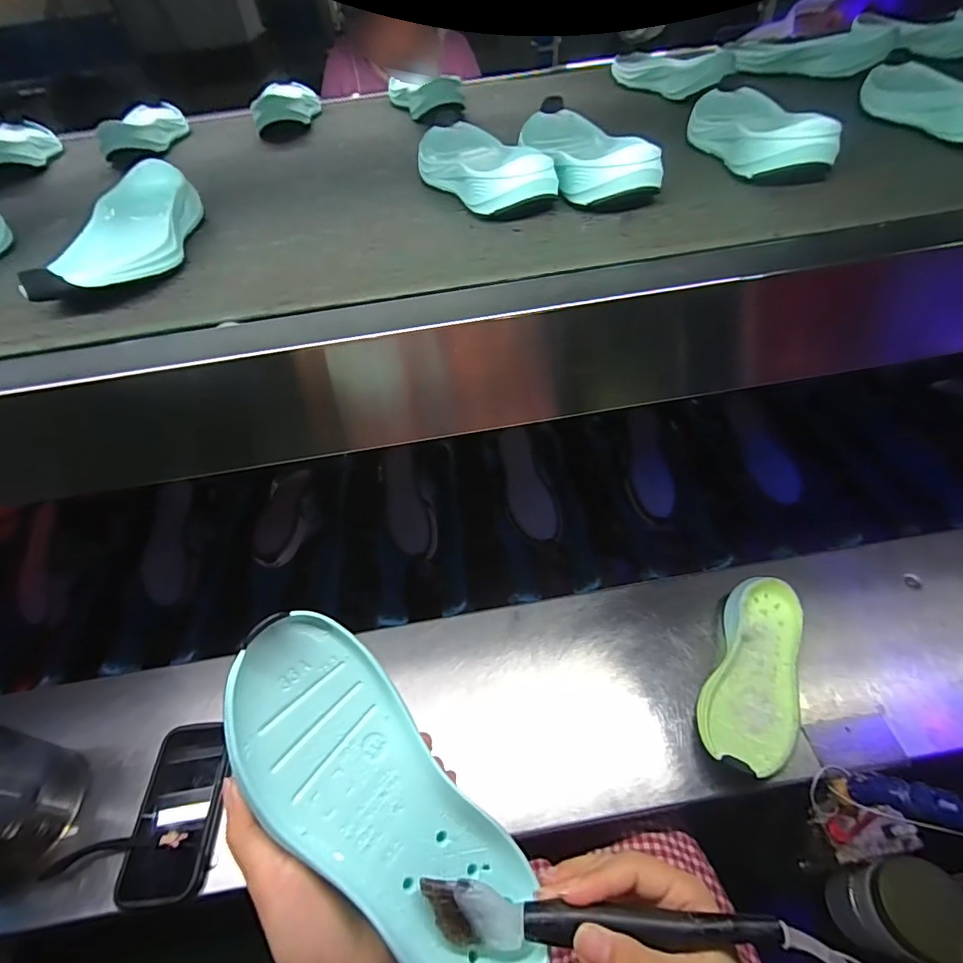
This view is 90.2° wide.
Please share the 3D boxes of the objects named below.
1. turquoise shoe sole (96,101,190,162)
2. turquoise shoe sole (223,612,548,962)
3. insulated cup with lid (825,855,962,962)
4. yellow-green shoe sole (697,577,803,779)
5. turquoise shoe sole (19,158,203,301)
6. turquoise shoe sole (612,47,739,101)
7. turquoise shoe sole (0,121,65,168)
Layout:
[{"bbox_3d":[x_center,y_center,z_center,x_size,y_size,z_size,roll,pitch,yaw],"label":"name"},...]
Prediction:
[{"bbox_3d":[-0.480,-0.512,0.694,0.076,0.043,0.216,-11,49,-4],"label":"turquoise shoe sole"},{"bbox_3d":[-0.057,0.172,0.257,0.081,0.029,0.217,-38,81,-24],"label":"turquoise shoe sole"},{"bbox_3d":[0.417,0.409,0.470,0.109,0.129,0.070,-7,53,-4],"label":"insulated cup with lid"},{"bbox_3d":[0.301,0.209,0.525,0.089,0.046,0.217,24,57,18],"label":"yellow-green shoe sole"},{"bbox_3d":[-0.296,-0.210,0.407,0.076,0.043,0.216,-10,49,-3],"label":"turquoise shoe sole"},{"bbox_3d":[0.251,-0.565,0.662,0.085,0.046,0.235,-15,50,-7],"label":"turquoise shoe sole"},{"bbox_3d":[-0.651,-0.474,0.682,0.087,0.048,0.230,-22,51,-13],"label":"turquoise shoe sole"}]

